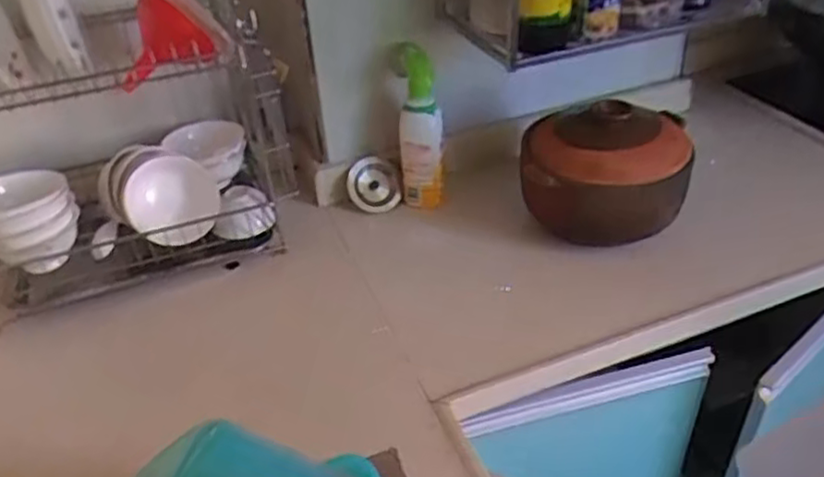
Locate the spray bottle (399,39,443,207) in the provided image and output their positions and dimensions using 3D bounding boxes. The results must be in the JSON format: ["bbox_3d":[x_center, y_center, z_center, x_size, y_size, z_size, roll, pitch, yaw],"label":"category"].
[{"bbox_3d":[0.011,-0.158,1.033,0.063,0.248,0.088,-6,36,-2],"label":"spray bottle"}]

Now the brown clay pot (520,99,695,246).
[{"bbox_3d":[0.269,-0.087,0.964,0.210,0.182,0.230,-3,36,2],"label":"brown clay pot"}]

